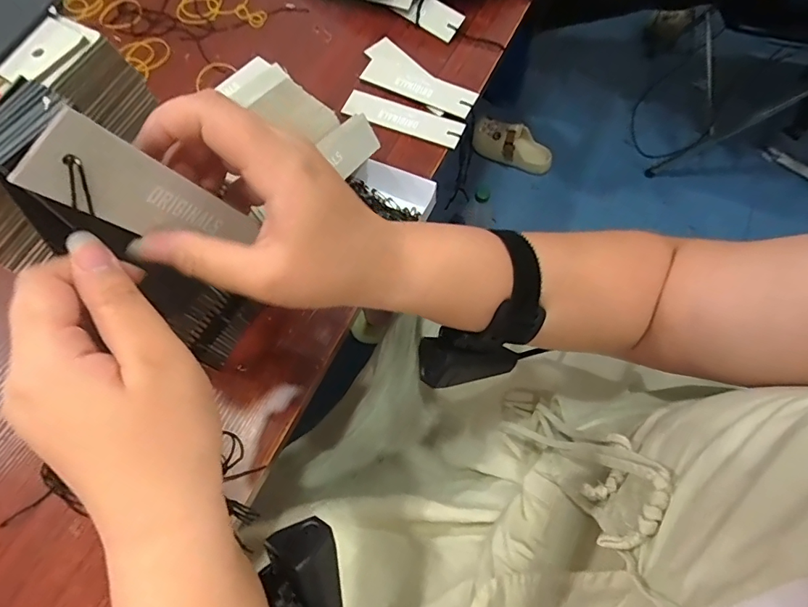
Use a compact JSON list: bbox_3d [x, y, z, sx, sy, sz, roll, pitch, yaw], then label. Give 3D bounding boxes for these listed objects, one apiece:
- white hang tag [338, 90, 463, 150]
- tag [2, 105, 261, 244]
[{"bbox_3d":[-0.001,-0.192,0.486,0.126,0.004,0.034,21,73,11],"label":"white hang tag"},{"bbox_3d":[-0.106,-0.043,0.205,0.004,0.103,0.031,40,92,22],"label":"tag"}]

